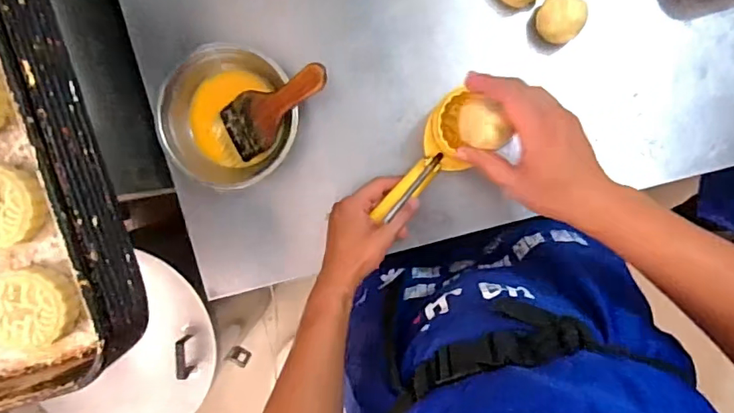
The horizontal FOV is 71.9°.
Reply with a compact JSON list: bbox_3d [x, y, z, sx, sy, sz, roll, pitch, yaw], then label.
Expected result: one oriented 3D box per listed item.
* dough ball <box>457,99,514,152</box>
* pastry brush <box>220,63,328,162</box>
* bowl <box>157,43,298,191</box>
[{"bbox_3d":[0.108,-0.076,0.469,0.043,0.031,0.044,-2,95,4],"label":"dough ball"},{"bbox_3d":[-0.107,-0.117,0.590,0.151,0.013,0.070,-27,93,29],"label":"pastry brush"},{"bbox_3d":[-0.167,-0.107,0.623,0.160,0.050,0.163,0,96,4],"label":"bowl"}]

